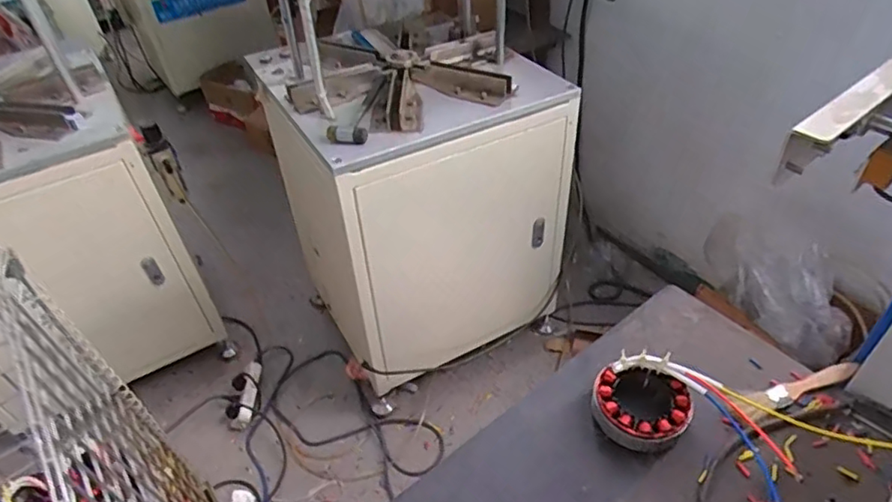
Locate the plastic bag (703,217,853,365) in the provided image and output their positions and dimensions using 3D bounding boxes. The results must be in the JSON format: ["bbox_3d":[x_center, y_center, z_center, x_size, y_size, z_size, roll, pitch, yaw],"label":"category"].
[{"bbox_3d":[0.697,0.059,1.237,0.098,0.186,0.330,-24,46,-19],"label":"plastic bag"}]

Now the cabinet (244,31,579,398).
[{"bbox_3d":[-0.074,-0.142,1.440,0.553,0.675,0.537,-24,46,-19],"label":"cabinet"}]

